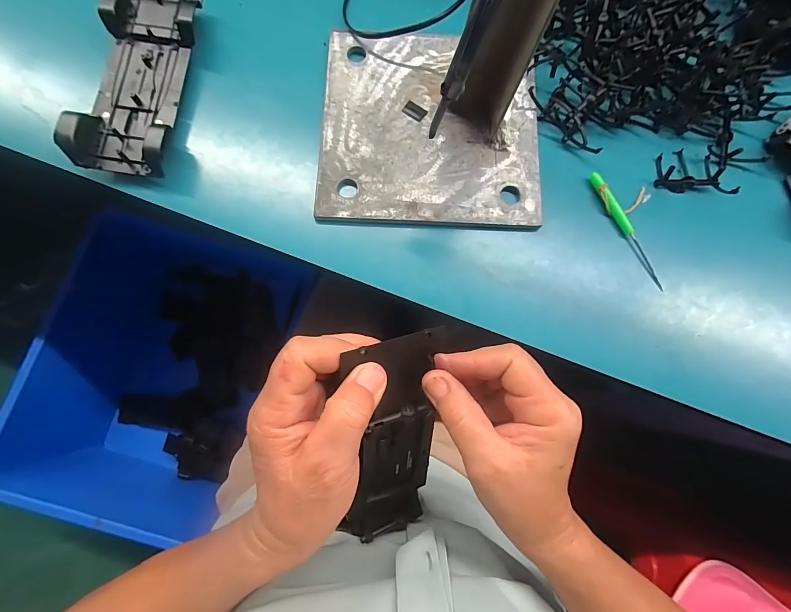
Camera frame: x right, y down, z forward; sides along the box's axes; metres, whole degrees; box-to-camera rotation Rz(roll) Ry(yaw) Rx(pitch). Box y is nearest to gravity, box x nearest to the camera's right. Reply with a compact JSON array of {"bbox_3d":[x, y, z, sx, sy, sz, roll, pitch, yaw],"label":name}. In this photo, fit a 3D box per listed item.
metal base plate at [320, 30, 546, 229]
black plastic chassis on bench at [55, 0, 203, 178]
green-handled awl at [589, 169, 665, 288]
[{"bbox_3d":[0.031,-0.163,0.321,0.192,0.010,0.187,2,82,-1],"label":"metal base plate"},{"bbox_3d":[-0.222,-0.208,0.313,0.076,0.040,0.194,5,82,-1],"label":"black plastic chassis on bench"},{"bbox_3d":[0.202,-0.067,0.309,0.012,0.005,0.114,-29,83,-5],"label":"green-handled awl"}]

